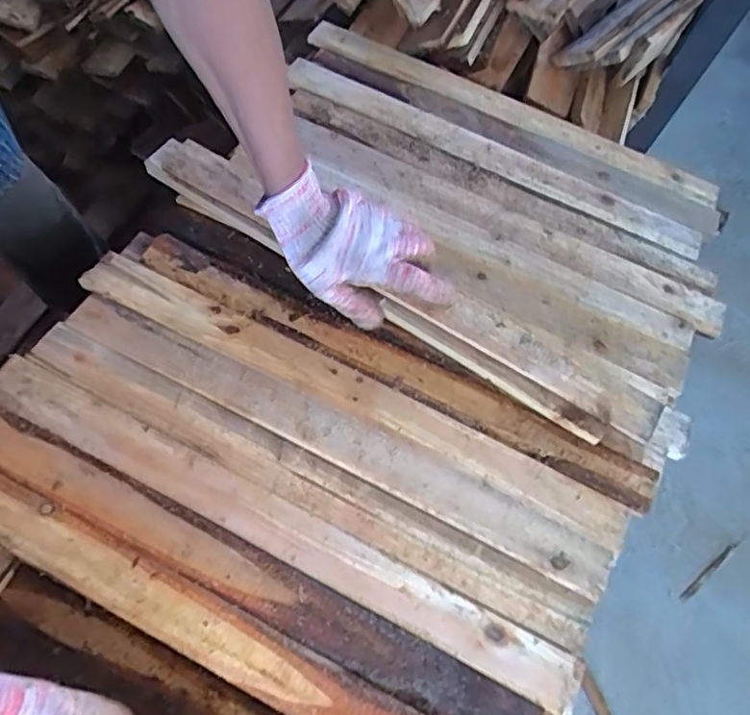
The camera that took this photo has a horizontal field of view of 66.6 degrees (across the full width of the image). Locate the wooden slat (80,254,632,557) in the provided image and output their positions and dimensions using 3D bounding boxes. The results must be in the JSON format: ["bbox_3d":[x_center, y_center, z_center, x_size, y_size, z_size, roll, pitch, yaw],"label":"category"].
[{"bbox_3d":[-0.027,0.030,0.482,0.496,0.013,0.050,26,64,9],"label":"wooden slat"}]

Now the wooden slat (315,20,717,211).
[{"bbox_3d":[0.160,-0.301,0.685,0.505,0.014,0.062,24,57,5],"label":"wooden slat"}]

